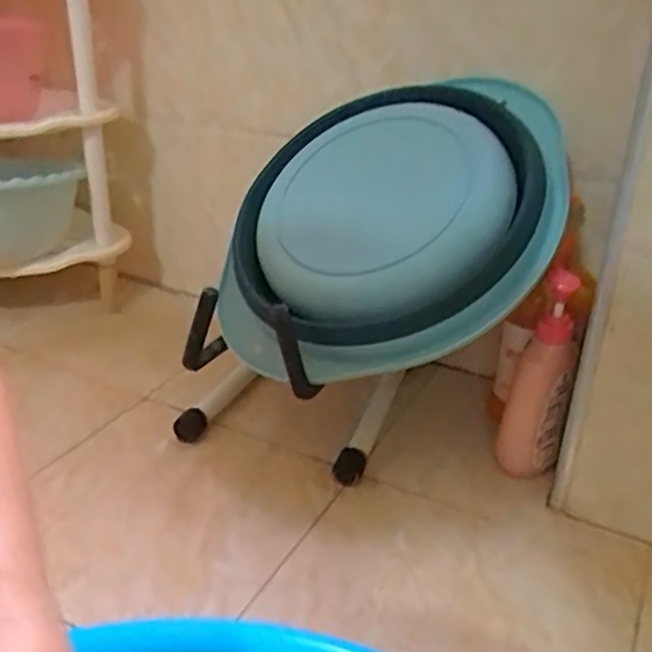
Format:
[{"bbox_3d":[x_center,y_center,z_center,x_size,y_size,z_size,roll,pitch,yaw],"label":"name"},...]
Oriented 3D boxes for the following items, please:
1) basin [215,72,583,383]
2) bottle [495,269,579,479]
[{"bbox_3d":[0.055,-0.113,0.735,0.393,0.053,0.328,-28,60,10],"label":"basin"},{"bbox_3d":[0.227,0.053,0.748,0.062,0.221,0.085,8,27,12],"label":"bottle"}]

